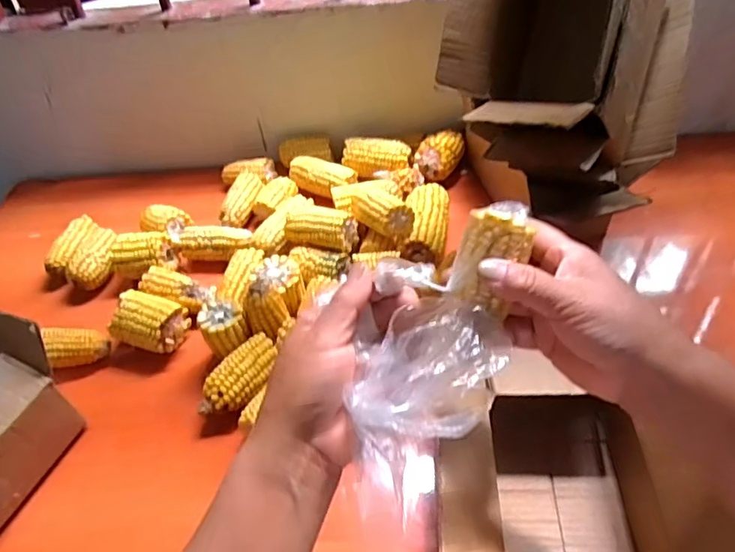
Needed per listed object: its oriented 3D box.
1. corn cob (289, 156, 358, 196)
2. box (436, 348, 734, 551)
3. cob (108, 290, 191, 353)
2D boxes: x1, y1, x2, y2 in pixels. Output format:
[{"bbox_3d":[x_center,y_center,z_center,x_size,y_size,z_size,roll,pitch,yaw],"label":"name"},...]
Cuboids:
[{"bbox_3d":[-0.062,-0.139,0.760,0.096,0.036,0.035,19,51,23],"label":"corn cob"},{"bbox_3d":[0.136,0.174,0.394,0.167,0.125,0.229,-4,46,3],"label":"box"},{"bbox_3d":[-0.235,0.052,0.603,0.071,0.056,0.053,13,49,18],"label":"cob"}]

